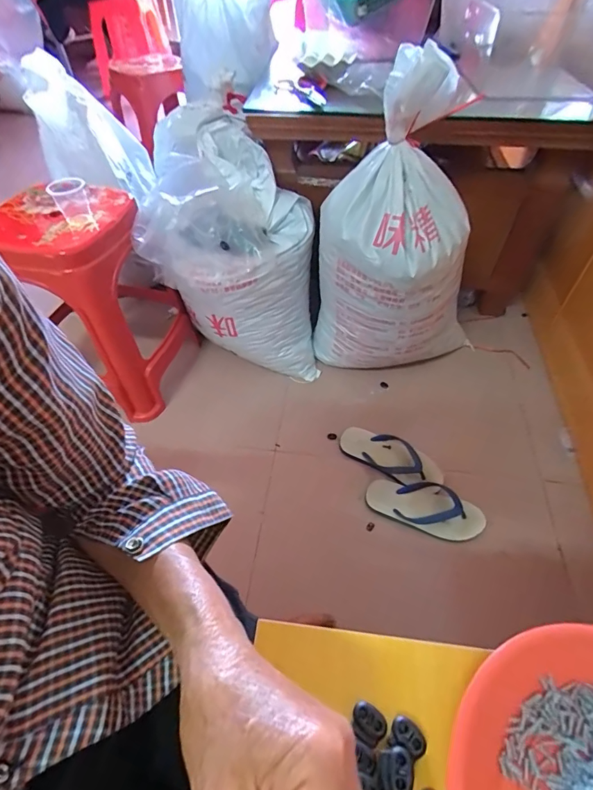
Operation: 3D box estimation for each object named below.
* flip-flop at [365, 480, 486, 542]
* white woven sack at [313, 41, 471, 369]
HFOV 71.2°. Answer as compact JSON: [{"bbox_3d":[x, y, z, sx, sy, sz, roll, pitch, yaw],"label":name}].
[{"bbox_3d":[0.267,0.232,0.866,0.231,0.033,0.096,19,53,16],"label":"flip-flop"},{"bbox_3d":[0.213,-0.317,0.897,0.306,0.605,0.219,34,59,25],"label":"white woven sack"}]

